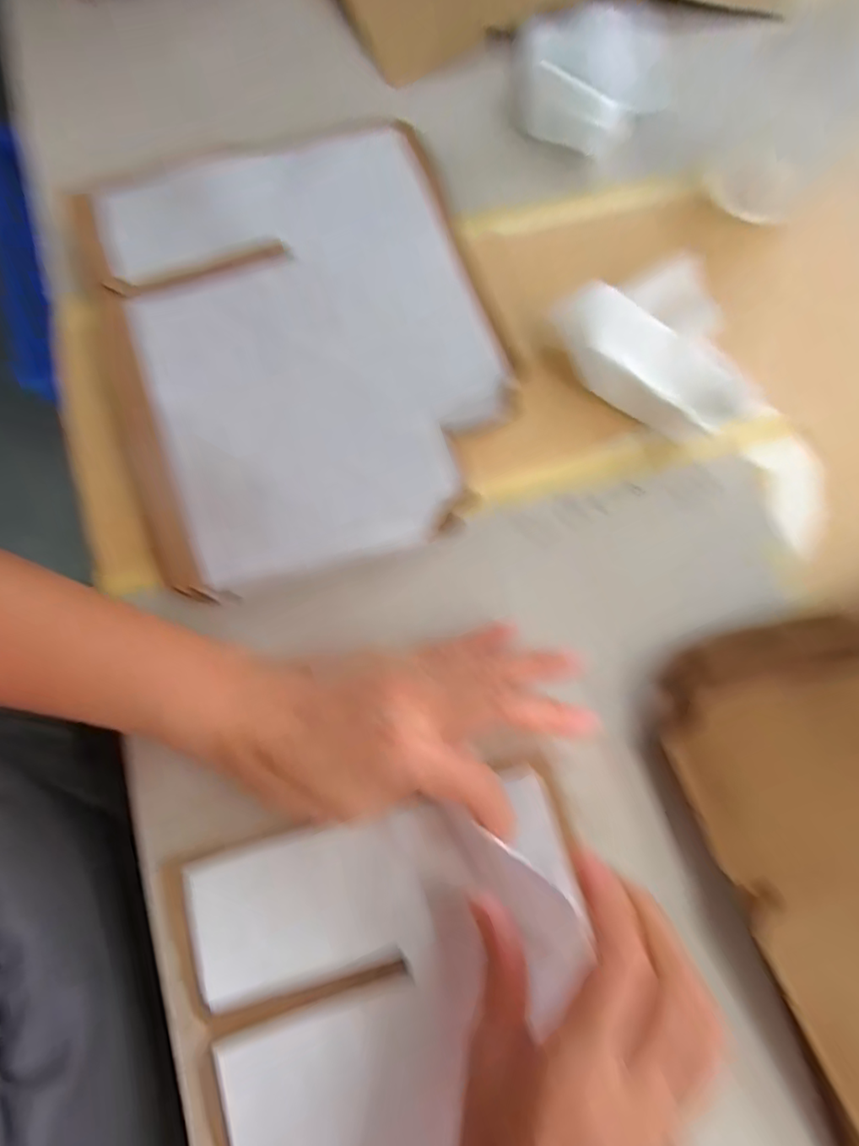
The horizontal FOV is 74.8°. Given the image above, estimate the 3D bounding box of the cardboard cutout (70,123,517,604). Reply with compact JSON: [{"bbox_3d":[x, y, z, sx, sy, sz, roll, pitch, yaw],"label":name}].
[{"bbox_3d":[-0.068,-0.123,0.309,0.204,0.033,0.240,-18,79,-4],"label":"cardboard cutout"}]

